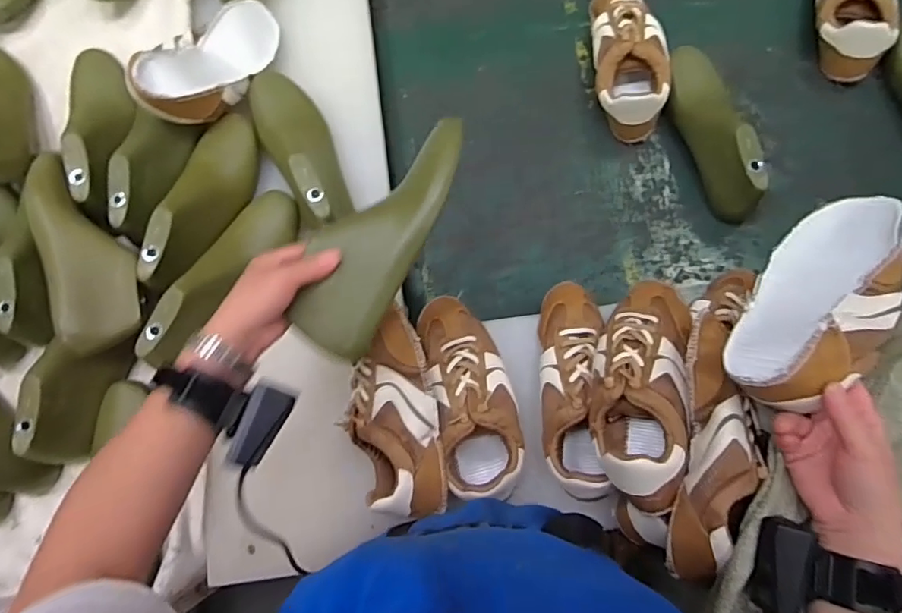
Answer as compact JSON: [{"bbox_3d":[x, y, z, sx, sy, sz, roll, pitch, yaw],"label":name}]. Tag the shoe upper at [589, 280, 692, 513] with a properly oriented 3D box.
[{"bbox_3d":[0.182,0.073,0.529,0.081,0.069,0.222,10,65,4],"label":"shoe upper"}]

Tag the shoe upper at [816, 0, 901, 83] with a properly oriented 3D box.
[{"bbox_3d":[0.533,-0.407,0.717,0.093,0.075,0.225,10,79,6],"label":"shoe upper"}]

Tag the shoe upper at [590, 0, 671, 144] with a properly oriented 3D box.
[{"bbox_3d":[0.236,-0.342,0.718,0.093,0.063,0.235,0,78,4],"label":"shoe upper"}]

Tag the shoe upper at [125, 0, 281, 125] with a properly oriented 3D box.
[{"bbox_3d":[-0.291,-0.299,0.666,0.084,0.071,0.237,21,53,6],"label":"shoe upper"}]

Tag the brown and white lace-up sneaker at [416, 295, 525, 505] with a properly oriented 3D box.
[{"bbox_3d":[0.020,0.092,0.590,0.083,0.079,0.209,-14,77,0],"label":"brown and white lace-up sneaker"}]

